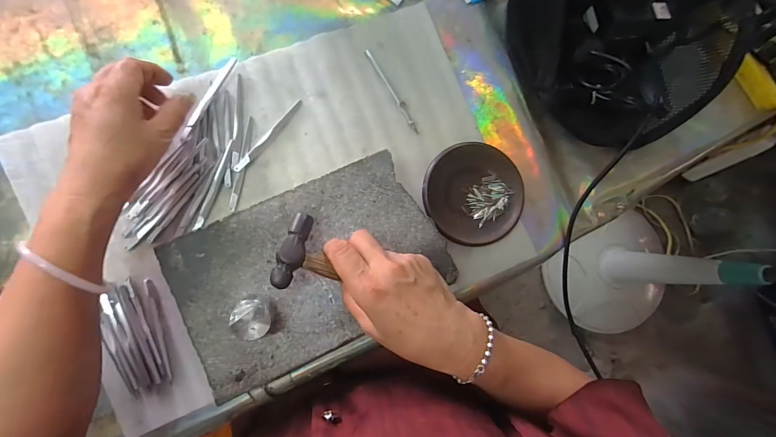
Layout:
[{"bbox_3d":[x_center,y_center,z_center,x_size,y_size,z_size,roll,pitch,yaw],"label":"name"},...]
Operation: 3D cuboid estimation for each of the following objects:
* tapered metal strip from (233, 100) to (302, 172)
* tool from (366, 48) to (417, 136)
[{"bbox_3d":[-0.127,-0.089,0.374,0.008,0.005,0.101,41,83,-4],"label":"tapered metal strip"},{"bbox_3d":[0.006,-0.143,0.394,0.007,0.004,0.106,-33,92,-8],"label":"tool"}]

